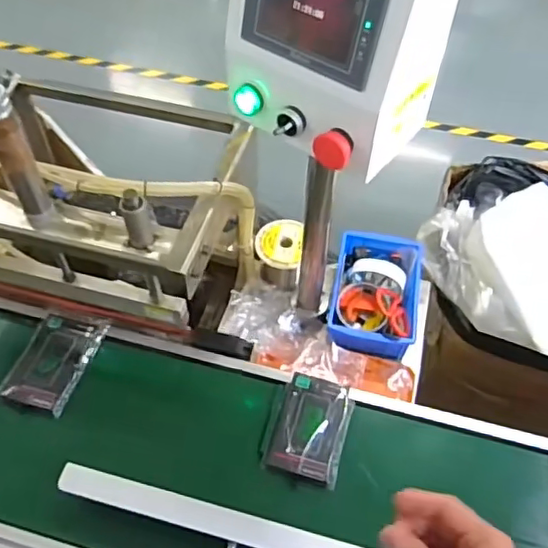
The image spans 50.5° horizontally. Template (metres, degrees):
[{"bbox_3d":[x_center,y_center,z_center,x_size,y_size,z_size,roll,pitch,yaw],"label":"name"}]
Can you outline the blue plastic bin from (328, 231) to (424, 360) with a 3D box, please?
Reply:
[{"bbox_3d":[0.169,0.026,0.951,0.143,0.063,0.224,10,53,6],"label":"blue plastic bin"}]

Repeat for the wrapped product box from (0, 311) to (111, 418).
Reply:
[{"bbox_3d":[-0.306,0.116,0.812,0.094,0.024,0.154,14,54,9],"label":"wrapped product box"}]

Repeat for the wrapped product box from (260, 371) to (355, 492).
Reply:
[{"bbox_3d":[0.047,0.199,0.756,0.097,0.016,0.134,15,54,9],"label":"wrapped product box"}]

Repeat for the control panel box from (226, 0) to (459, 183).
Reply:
[{"bbox_3d":[0.059,-0.233,0.562,0.183,0.188,0.144,36,60,23],"label":"control panel box"}]

